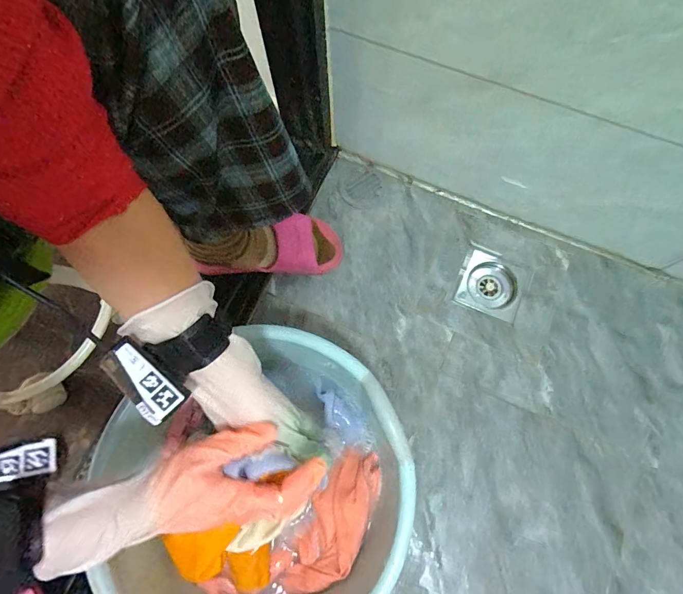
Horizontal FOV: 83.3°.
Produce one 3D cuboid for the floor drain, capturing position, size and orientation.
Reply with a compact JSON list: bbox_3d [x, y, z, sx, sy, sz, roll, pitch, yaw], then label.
[{"bbox_3d":[0.241,-0.018,0.618,0.105,0.029,0.095,22,76,8],"label":"floor drain"}]

